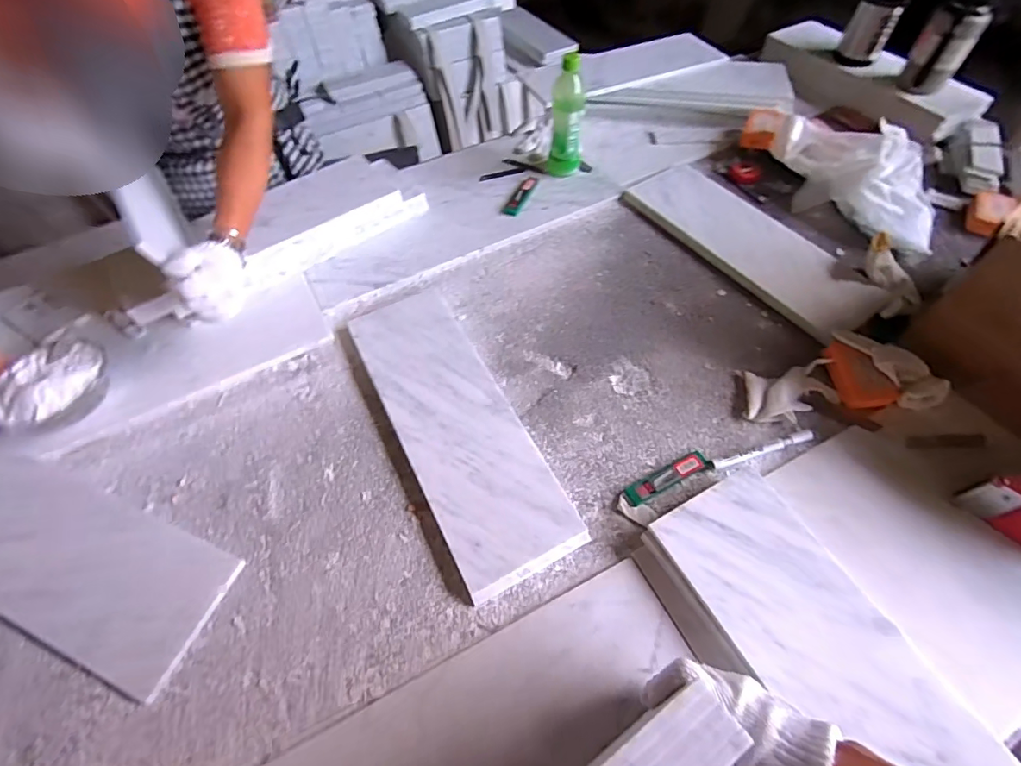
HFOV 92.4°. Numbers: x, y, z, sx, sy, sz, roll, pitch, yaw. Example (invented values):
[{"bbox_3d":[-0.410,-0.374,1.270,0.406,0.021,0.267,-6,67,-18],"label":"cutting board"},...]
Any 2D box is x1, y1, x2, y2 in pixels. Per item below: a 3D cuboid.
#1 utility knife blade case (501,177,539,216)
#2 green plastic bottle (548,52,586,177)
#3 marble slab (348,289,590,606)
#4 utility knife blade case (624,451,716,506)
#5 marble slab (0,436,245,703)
[{"bbox_3d":[0.020,-0.366,0.962,0.036,0.013,0.117,20,59,18],"label":"utility knife blade case"},{"bbox_3d":[0.105,-0.505,0.934,0.067,0.204,0.072,0,55,5],"label":"green plastic bottle"},{"bbox_3d":[-0.082,0.041,0.681,0.157,0.031,0.470,-25,57,-13],"label":"marble slab"},{"bbox_3d":[0.199,0.118,0.619,0.121,0.013,0.030,-24,56,-12],"label":"utility knife blade case"},{"bbox_3d":[-0.577,0.197,0.606,0.482,0.019,0.161,16,58,15],"label":"marble slab"}]

